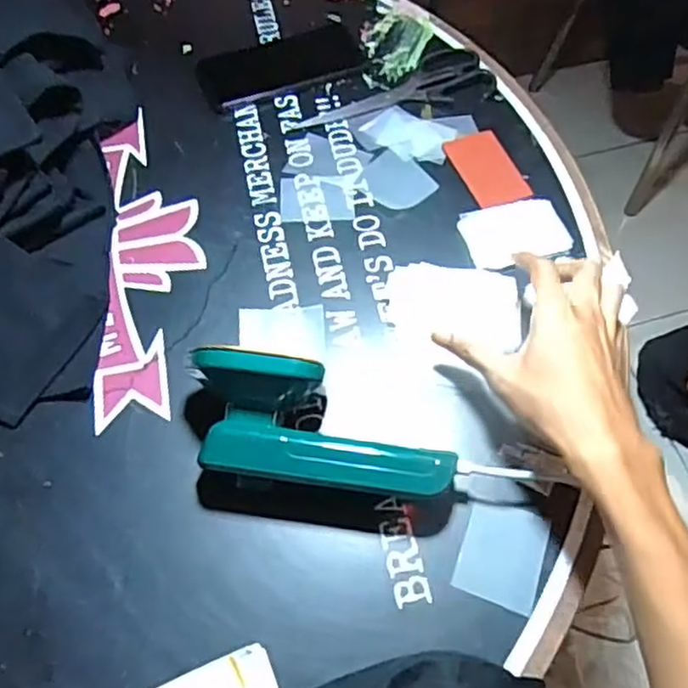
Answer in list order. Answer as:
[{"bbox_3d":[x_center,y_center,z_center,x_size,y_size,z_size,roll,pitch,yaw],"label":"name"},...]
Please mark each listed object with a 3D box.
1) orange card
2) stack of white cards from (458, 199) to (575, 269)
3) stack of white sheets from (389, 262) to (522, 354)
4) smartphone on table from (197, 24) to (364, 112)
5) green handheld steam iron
[{"bbox_3d":[0.130,-0.158,0.607,0.050,0.004,0.089,-19,59,-5],"label":"orange card"},{"bbox_3d":[0.144,-0.095,0.566,0.086,0.004,0.061,-12,60,-6],"label":"stack of white cards"},{"bbox_3d":[0.085,-0.032,0.524,0.097,0.012,0.074,6,59,4],"label":"stack of white sheets"},{"bbox_3d":[-0.065,-0.287,0.687,0.162,0.004,0.085,-22,61,-12],"label":"smartphone on table"},{"bbox_3d":[-0.019,0.060,0.442,0.186,0.071,0.071,12,60,7],"label":"green handheld steam iron"}]

